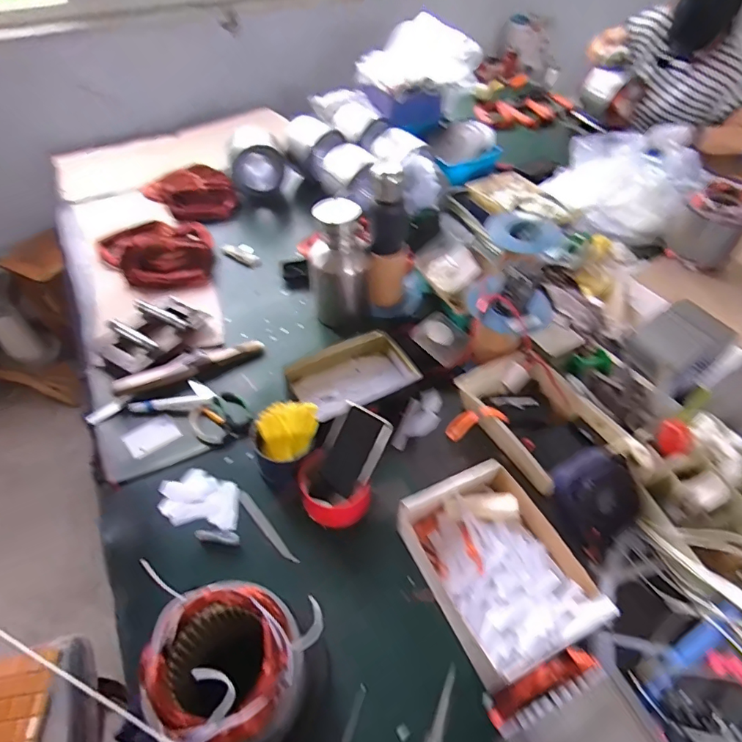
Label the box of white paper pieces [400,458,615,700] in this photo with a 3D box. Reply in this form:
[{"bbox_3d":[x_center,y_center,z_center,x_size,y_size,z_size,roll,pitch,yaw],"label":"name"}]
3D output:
[{"bbox_3d":[0.168,0.263,0.660,0.191,0.056,0.246,-21,53,-17],"label":"box of white paper pieces"}]

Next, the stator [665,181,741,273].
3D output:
[{"bbox_3d":[0.826,-0.352,1.180,0.156,0.171,0.132,35,58,26],"label":"stator"}]

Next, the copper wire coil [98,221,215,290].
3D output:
[{"bbox_3d":[-0.479,-0.278,1.115,0.268,0.057,0.210,35,58,26],"label":"copper wire coil"}]

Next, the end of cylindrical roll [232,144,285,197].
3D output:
[{"bbox_3d":[-0.296,-0.529,1.278,0.143,0.128,0.037,-11,18,-10],"label":"end of cylindrical roll"}]

